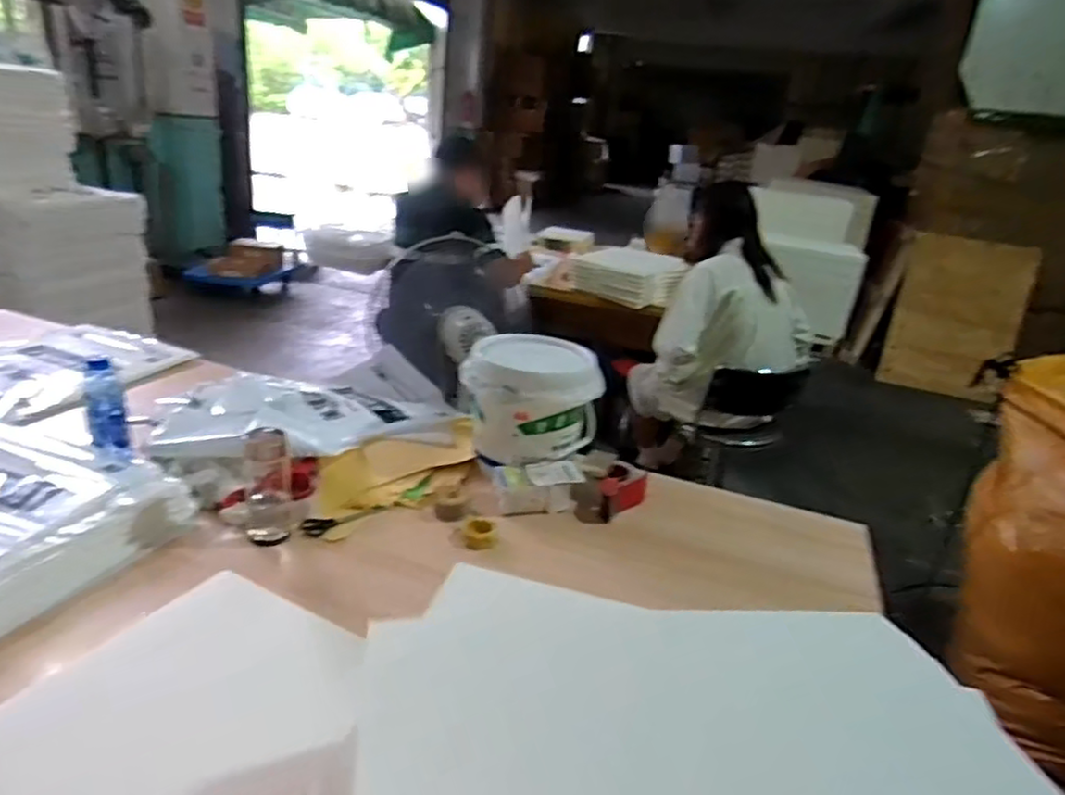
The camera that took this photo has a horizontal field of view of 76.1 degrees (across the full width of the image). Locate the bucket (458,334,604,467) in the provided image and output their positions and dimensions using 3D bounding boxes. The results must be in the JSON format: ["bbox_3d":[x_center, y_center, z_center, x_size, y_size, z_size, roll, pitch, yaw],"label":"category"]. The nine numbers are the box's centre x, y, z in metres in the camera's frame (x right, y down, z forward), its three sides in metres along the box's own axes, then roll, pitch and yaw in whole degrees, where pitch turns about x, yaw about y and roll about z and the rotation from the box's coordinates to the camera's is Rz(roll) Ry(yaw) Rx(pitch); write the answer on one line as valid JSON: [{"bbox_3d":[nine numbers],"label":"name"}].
[{"bbox_3d":[-0.007,0.020,1.404,0.224,0.245,0.220,26,29,38],"label":"bucket"}]

